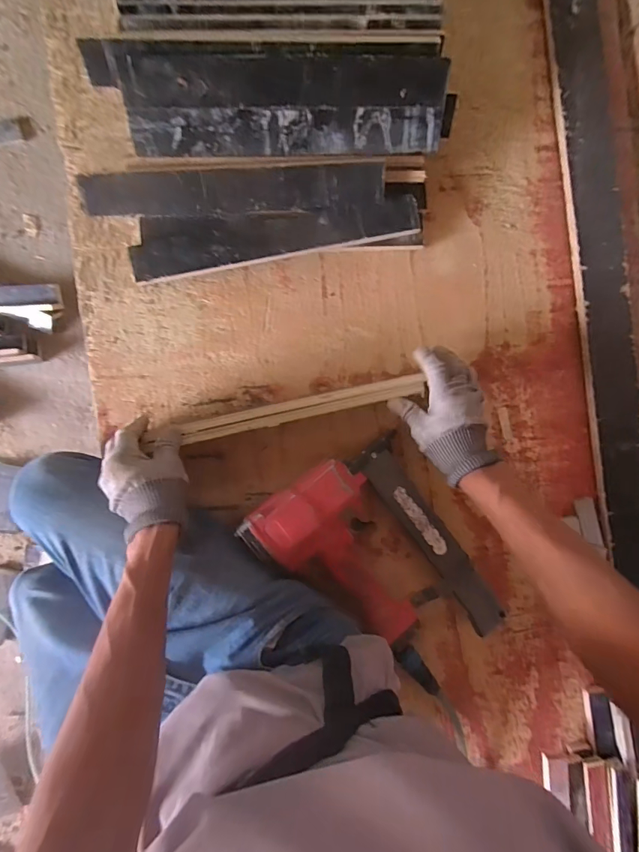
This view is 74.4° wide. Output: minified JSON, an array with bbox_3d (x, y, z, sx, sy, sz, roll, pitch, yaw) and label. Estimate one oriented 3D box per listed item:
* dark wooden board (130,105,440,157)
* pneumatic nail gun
[{"bbox_3d":[-0.036,-0.356,0.509,0.365,0.007,0.049,-3,129,-4],"label":"dark wooden board"},{"bbox_3d":[0.081,0.193,0.547,0.219,0.075,0.336,-33,94,-4],"label":"pneumatic nail gun"}]

